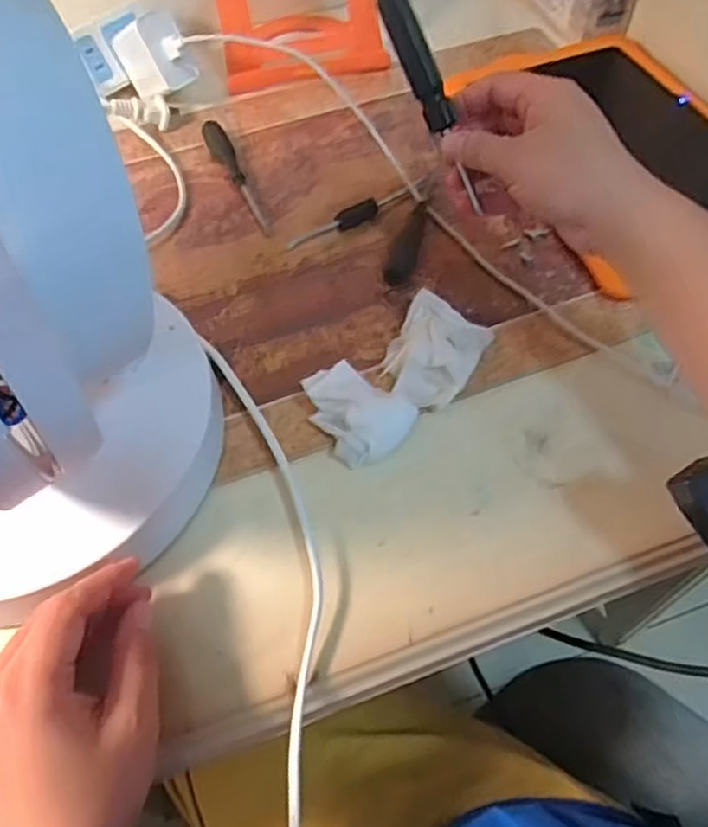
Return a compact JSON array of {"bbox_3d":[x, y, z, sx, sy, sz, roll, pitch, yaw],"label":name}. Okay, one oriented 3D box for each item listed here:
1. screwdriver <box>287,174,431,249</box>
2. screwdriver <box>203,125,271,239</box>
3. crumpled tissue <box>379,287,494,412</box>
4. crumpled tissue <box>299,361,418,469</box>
[{"bbox_3d":[0.005,-0.146,0.490,0.118,0.013,0.013,-33,64,-18],"label":"screwdriver"},{"bbox_3d":[-0.086,-0.178,0.509,0.016,0.016,0.119,-24,61,-14],"label":"screwdriver"},{"bbox_3d":[0.048,-0.036,0.417,0.053,0.017,0.070,28,63,17],"label":"crumpled tissue"},{"bbox_3d":[0.001,-0.002,0.391,0.060,0.026,0.049,38,66,21],"label":"crumpled tissue"}]

